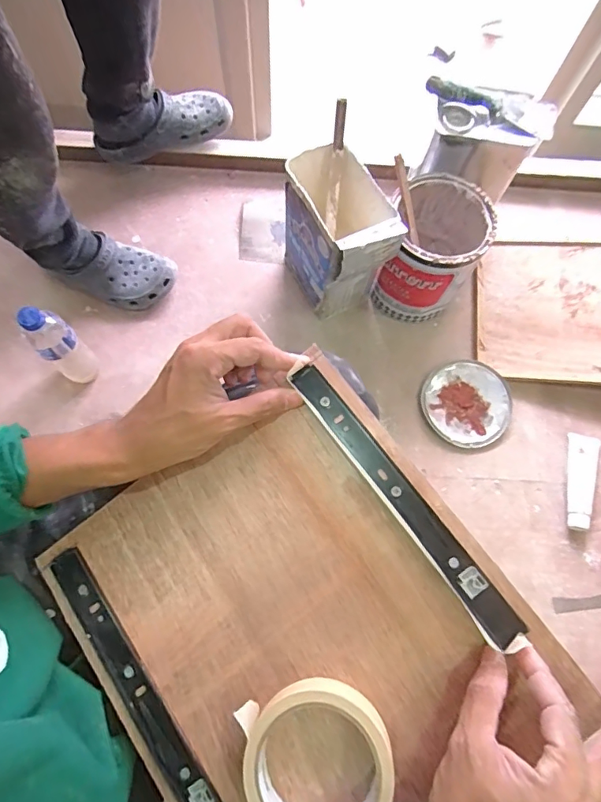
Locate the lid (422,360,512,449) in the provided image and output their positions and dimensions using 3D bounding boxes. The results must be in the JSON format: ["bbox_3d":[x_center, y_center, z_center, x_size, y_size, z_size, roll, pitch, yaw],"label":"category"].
[{"bbox_3d":[0.286,0.004,0.854,0.138,0.026,0.146,0,75,-1],"label":"lid"}]

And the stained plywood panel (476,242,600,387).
[{"bbox_3d":[0.470,-0.158,0.876,0.297,0.019,0.262,2,79,12],"label":"stained plywood panel"}]

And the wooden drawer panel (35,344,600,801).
[{"bbox_3d":[-0.010,0.157,0.346,0.277,0.027,0.297,-39,75,-2],"label":"wooden drawer panel"}]

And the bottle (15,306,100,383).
[{"bbox_3d":[-0.361,-0.080,0.751,0.052,0.182,0.060,39,77,9],"label":"bottle"}]

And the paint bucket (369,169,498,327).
[{"bbox_3d":[0.211,-0.241,0.817,0.152,0.181,0.160,26,75,6],"label":"paint bucket"}]

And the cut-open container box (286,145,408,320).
[{"bbox_3d":[0.058,-0.255,0.808,0.122,0.228,0.179,-27,77,-9],"label":"cut-open container box"}]

